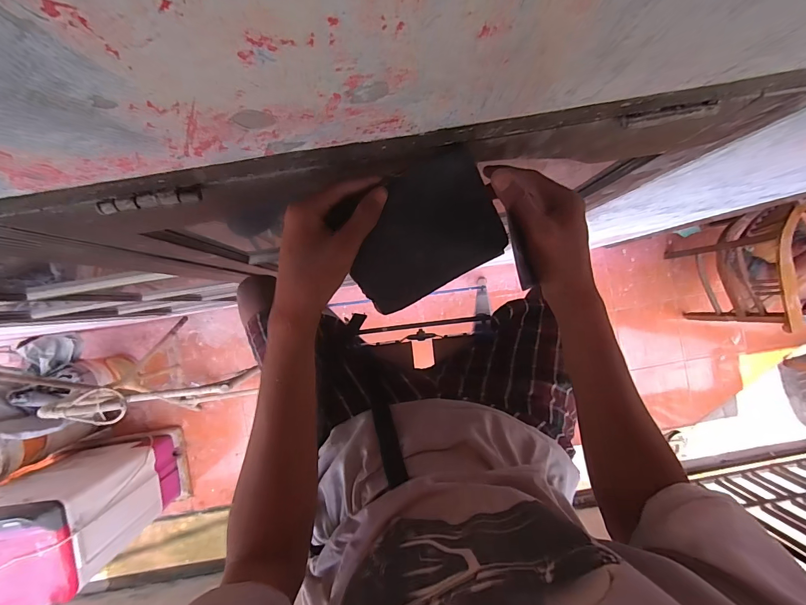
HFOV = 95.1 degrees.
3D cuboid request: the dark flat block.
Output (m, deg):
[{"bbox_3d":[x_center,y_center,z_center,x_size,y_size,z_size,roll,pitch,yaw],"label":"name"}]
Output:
[{"bbox_3d":[0.017,-0.064,0.338,0.140,0.006,0.110,-29,109,-1],"label":"dark flat block"}]

